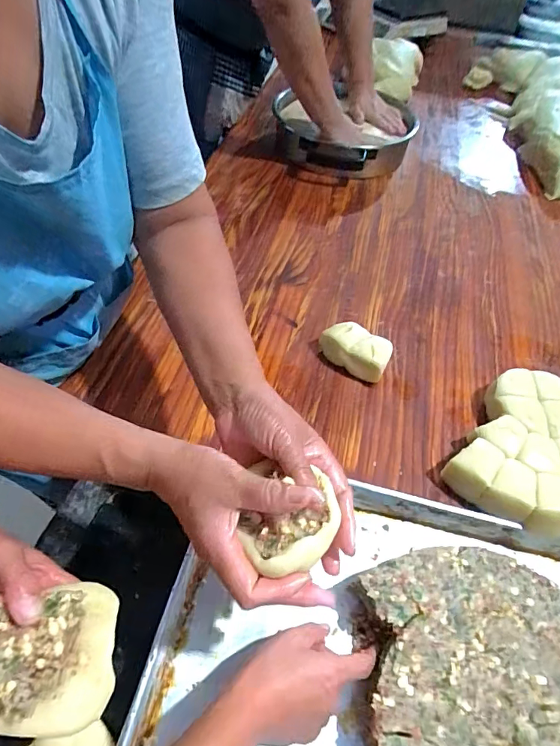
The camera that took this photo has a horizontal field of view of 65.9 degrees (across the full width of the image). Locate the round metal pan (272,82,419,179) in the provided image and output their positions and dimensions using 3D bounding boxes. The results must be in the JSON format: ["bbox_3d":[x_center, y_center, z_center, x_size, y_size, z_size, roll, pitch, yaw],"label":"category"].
[{"bbox_3d":[0.160,-0.553,1.001,0.335,0.084,0.282,0,52,-4],"label":"round metal pan"}]

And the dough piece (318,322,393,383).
[{"bbox_3d":[0.108,-0.033,0.623,0.102,0.053,0.058,27,55,16],"label":"dough piece"}]

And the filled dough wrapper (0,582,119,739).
[{"bbox_3d":[-0.167,0.198,0.308,0.097,0.046,0.094,31,47,-34],"label":"filled dough wrapper"}]

